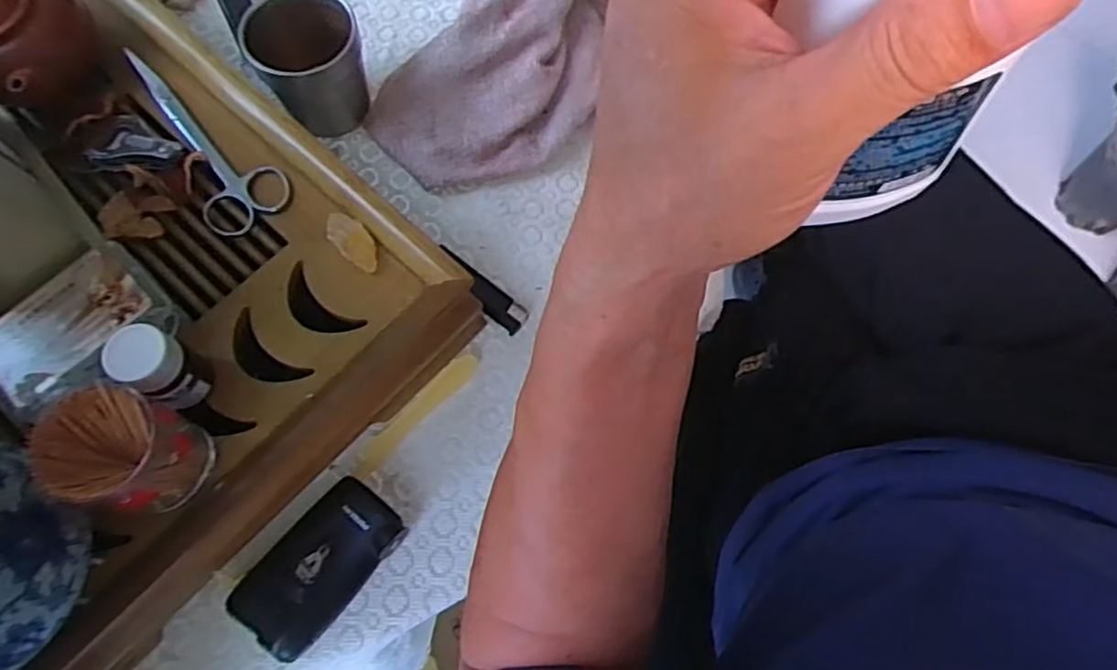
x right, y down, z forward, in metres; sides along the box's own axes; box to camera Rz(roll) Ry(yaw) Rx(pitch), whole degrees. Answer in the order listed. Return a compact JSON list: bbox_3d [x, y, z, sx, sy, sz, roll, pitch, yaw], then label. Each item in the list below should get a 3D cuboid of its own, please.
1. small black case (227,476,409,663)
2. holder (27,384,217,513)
[{"bbox_3d":[-0.127,0.121,0.370,0.049,0.024,0.088,37,74,12],"label":"small black case"},{"bbox_3d":[-0.190,0.051,0.307,0.043,0.060,0.047,0,70,-1],"label":"holder"}]

